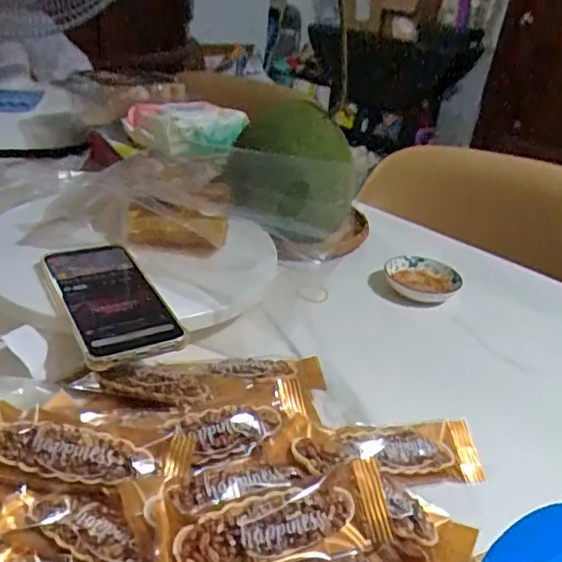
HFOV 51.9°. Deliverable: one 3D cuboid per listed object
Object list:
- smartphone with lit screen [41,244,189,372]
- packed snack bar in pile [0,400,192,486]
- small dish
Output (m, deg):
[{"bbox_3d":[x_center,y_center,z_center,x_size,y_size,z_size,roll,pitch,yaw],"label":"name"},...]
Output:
[{"bbox_3d":[-0.145,0.015,0.495,0.082,0.016,0.171,-8,32,-31],"label":"smartphone with lit screen"},{"bbox_3d":[-0.125,0.106,0.360,0.130,0.025,0.040,8,28,0],"label":"packed snack bar in pile"},{"bbox_3d":[0.165,-0.004,0.677,0.084,0.019,0.069,12,29,9],"label":"small dish"}]

